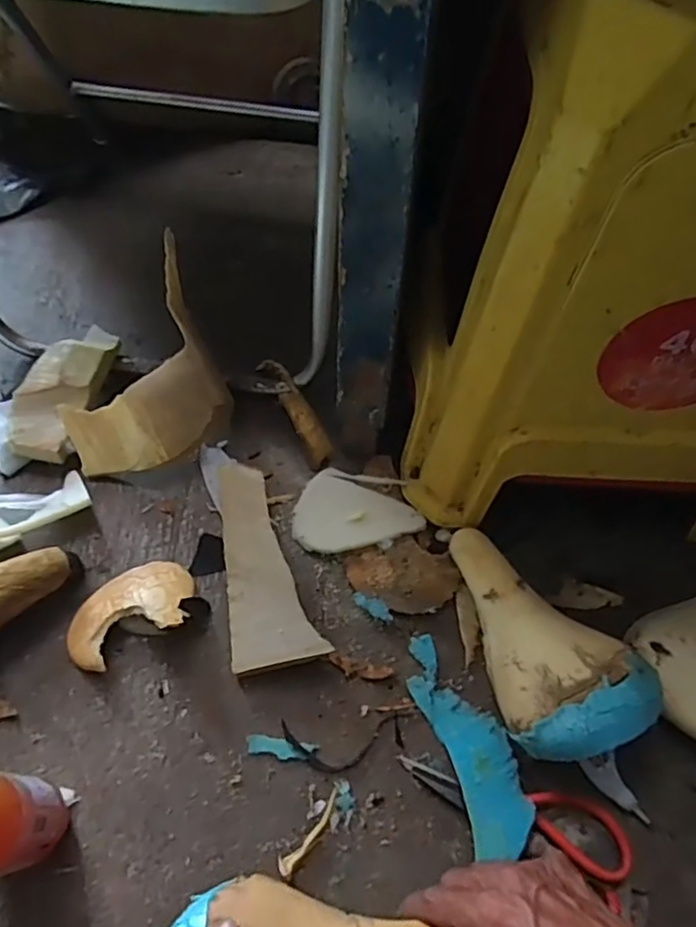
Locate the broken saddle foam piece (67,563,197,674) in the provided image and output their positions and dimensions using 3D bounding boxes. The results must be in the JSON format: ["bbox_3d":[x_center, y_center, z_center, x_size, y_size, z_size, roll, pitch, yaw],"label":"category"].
[{"bbox_3d":[-0.212,0.137,0.618,0.124,0.046,0.088,-23,63,-16],"label":"broken saddle foam piece"}]

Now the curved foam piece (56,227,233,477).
[{"bbox_3d":[-0.240,-0.111,0.738,0.177,0.095,0.245,-15,61,-12],"label":"curved foam piece"}]

